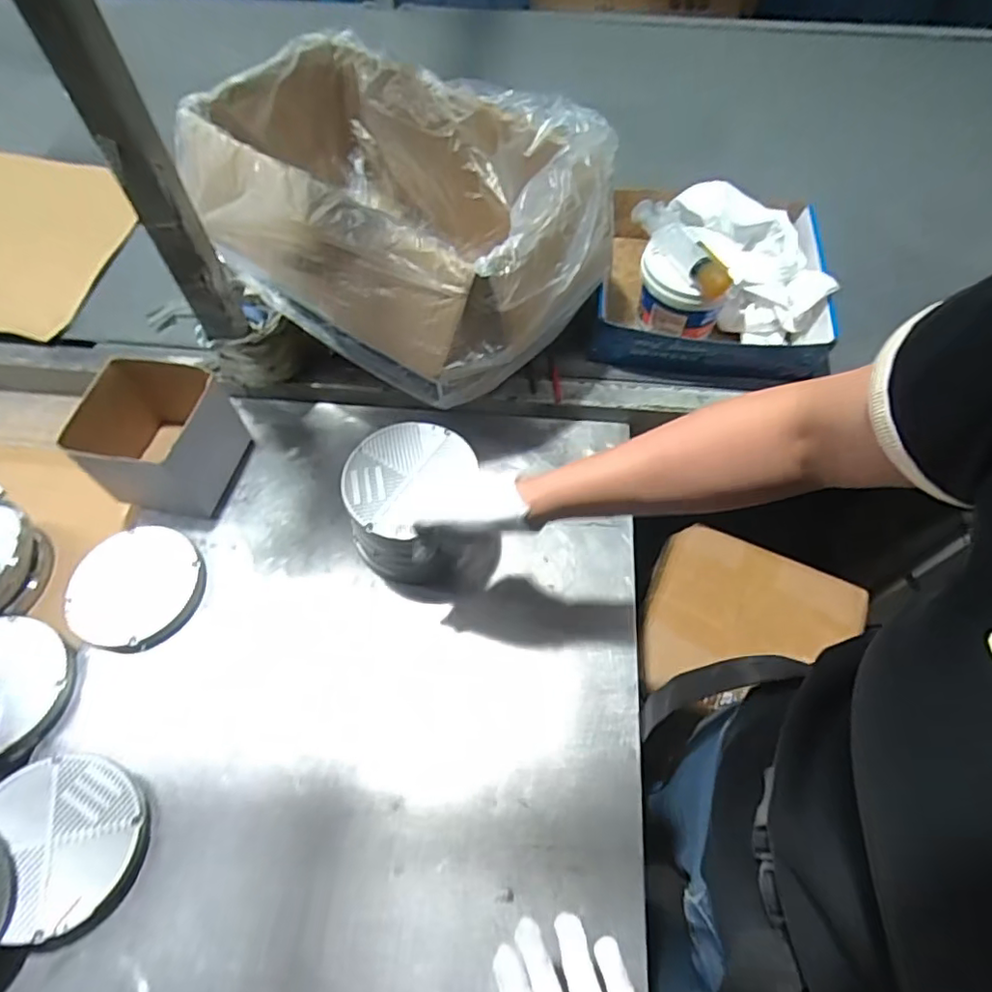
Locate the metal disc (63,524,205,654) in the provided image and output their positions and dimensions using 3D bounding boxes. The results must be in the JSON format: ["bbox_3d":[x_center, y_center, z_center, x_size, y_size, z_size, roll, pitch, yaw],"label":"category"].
[{"bbox_3d":[-0.404,0.099,0.664,0.141,0.023,0.141,-1,57,1],"label":"metal disc"}]

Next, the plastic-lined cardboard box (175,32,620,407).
[{"bbox_3d":[-0.129,-0.359,0.753,0.512,0.198,0.370,27,61,18],"label":"plastic-lined cardboard box"}]

